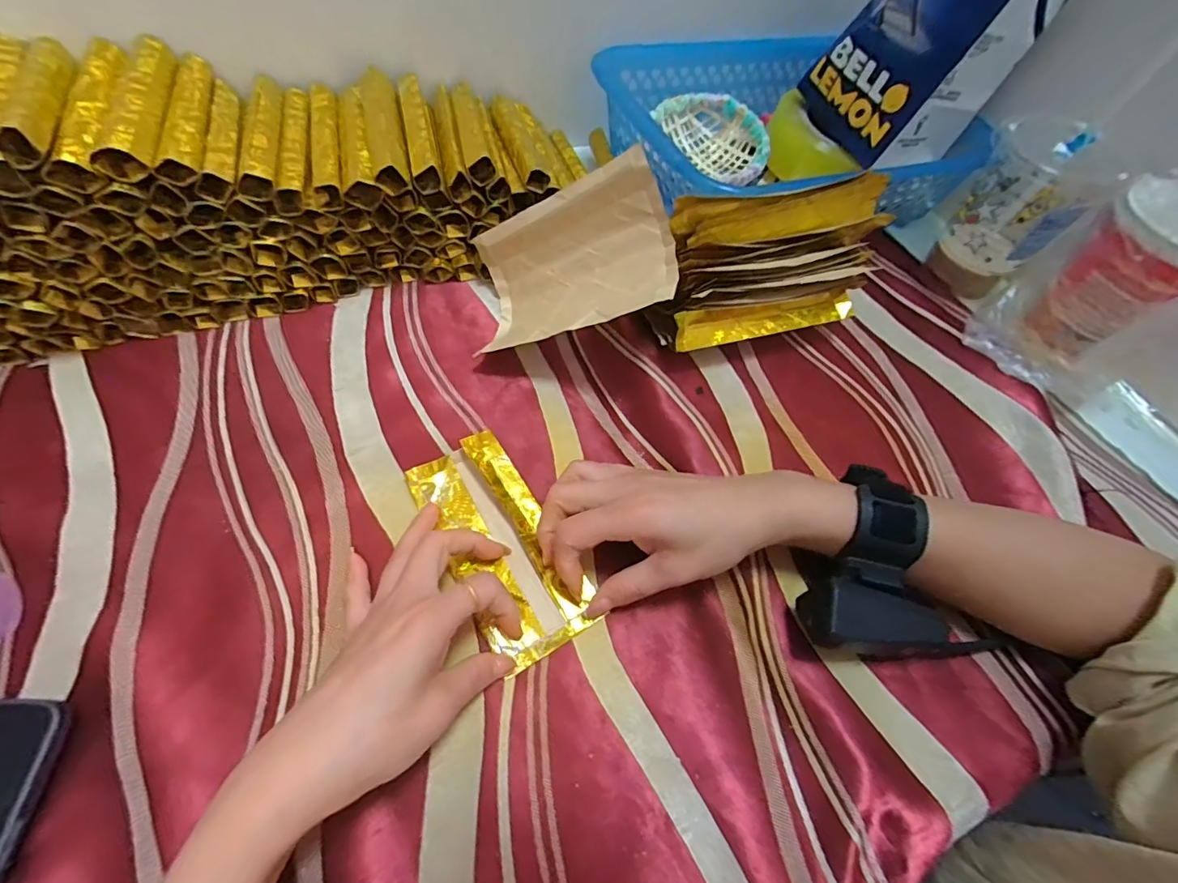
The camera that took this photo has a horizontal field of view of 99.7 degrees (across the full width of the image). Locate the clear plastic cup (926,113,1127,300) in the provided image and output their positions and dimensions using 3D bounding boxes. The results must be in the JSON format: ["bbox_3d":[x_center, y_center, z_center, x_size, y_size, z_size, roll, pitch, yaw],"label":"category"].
[{"bbox_3d":[0.355,-0.193,0.420,0.083,0.131,0.104,41,65,19],"label":"clear plastic cup"}]

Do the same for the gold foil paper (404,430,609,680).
[{"bbox_3d":[-0.055,0.061,0.305,0.064,0.012,0.140,-26,67,-18],"label":"gold foil paper"}]

